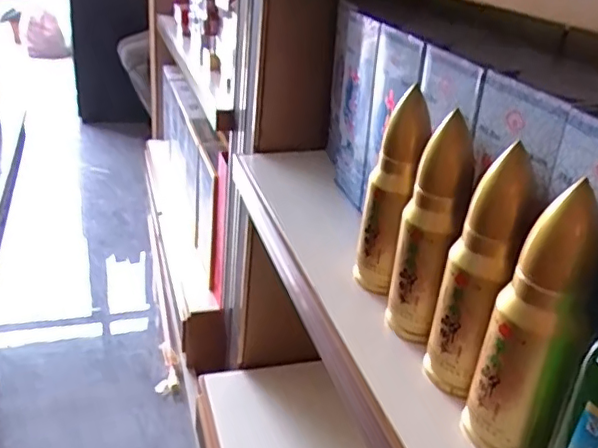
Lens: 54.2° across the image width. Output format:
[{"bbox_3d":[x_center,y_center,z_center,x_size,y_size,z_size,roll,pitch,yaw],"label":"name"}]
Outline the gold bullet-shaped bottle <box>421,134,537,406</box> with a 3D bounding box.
[{"bbox_3d":[0.162,0.050,0.529,0.048,0.231,0.056,-17,35,-37],"label":"gold bullet-shaped bottle"}]

